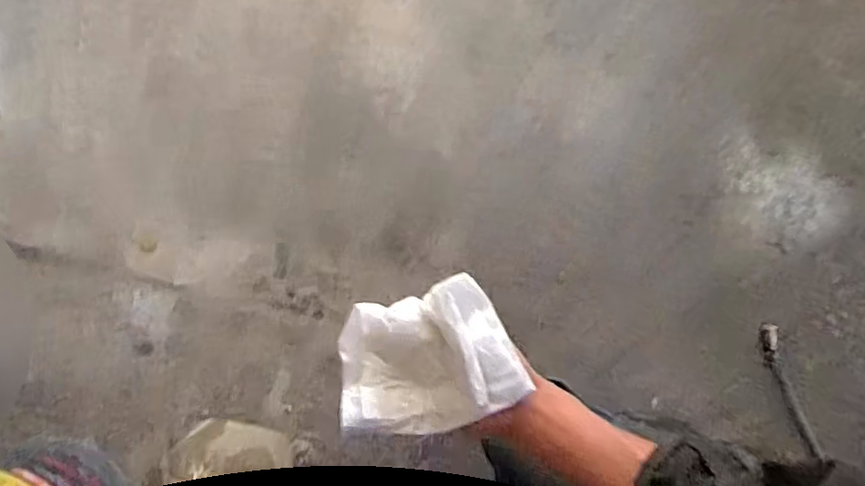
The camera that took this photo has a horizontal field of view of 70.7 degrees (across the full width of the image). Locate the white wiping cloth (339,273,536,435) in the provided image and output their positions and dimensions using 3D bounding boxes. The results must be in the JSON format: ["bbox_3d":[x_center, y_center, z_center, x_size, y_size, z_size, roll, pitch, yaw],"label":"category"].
[{"bbox_3d":[-0.008,0.104,0.530,0.148,0.068,0.121,-17,90,-10],"label":"white wiping cloth"}]

